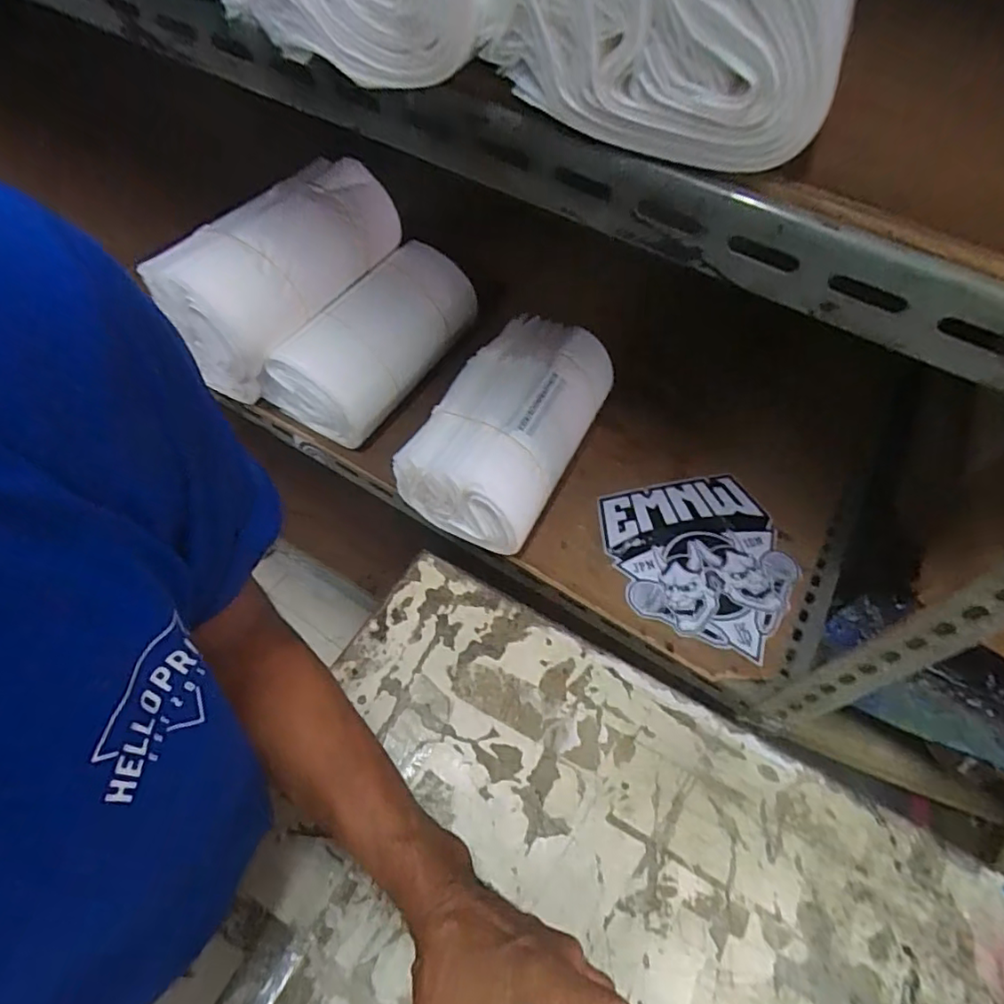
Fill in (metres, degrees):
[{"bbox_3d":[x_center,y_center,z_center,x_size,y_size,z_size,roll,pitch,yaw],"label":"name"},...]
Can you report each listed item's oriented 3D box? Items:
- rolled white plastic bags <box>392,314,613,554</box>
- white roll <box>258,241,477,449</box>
[{"bbox_3d":[0.012,-0.077,0.629,0.143,0.116,0.244,27,57,12],"label":"rolled white plastic bags"},{"bbox_3d":[-0.136,-0.181,0.669,0.130,0.108,0.278,33,58,16],"label":"white roll"}]

